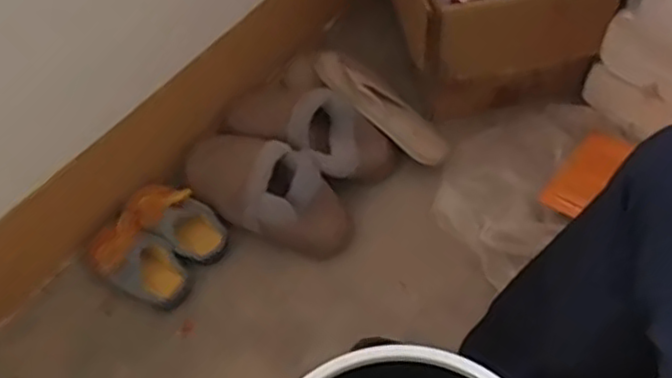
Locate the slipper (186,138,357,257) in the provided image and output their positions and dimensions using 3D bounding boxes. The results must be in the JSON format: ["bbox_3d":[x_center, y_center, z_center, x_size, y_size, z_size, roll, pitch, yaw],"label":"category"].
[{"bbox_3d":[-0.093,-0.006,0.998,0.251,0.081,0.109,23,62,17],"label":"slipper"}]

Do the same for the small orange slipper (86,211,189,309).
[{"bbox_3d":[-0.262,0.103,0.961,0.140,0.052,0.083,29,64,20],"label":"small orange slipper"}]

